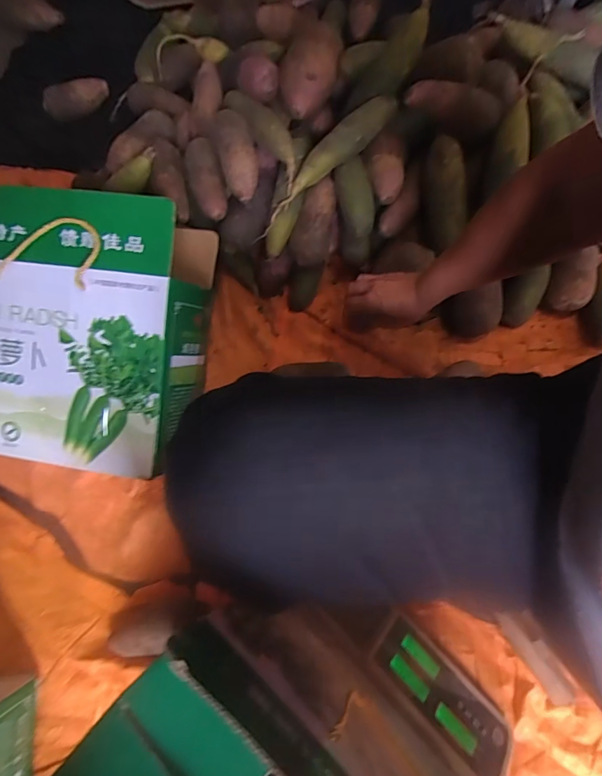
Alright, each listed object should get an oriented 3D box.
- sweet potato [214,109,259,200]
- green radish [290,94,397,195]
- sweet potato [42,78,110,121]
[{"bbox_3d":[-0.105,-0.381,0.681,0.061,0.051,0.157,-15,84,-4],"label":"sweet potato"},{"bbox_3d":[0.062,-0.386,0.677,0.204,0.043,0.046,-40,71,6],"label":"green radish"},{"bbox_3d":[-0.479,-0.617,0.911,0.139,0.067,0.058,-22,69,-6],"label":"sweet potato"}]

